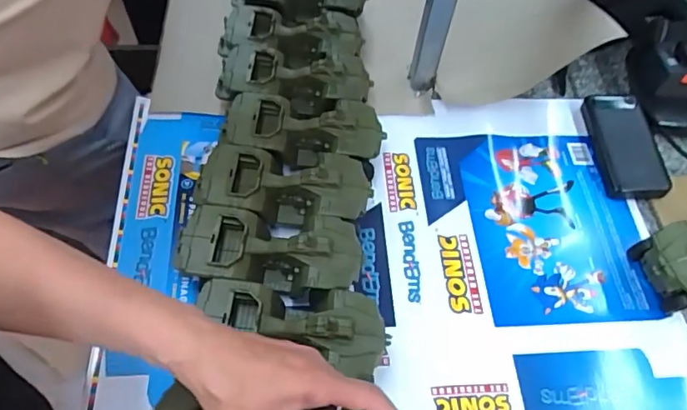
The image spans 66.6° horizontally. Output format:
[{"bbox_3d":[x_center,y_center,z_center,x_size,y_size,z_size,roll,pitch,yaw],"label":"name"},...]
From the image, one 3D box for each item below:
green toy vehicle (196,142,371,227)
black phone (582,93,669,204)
[{"bbox_3d":[-0.065,-0.014,0.583,0.179,0.082,0.076,5,59,-1],"label":"green toy vehicle"},{"bbox_3d":[0.367,-0.078,0.681,0.070,0.016,0.150,-8,66,11],"label":"black phone"}]

